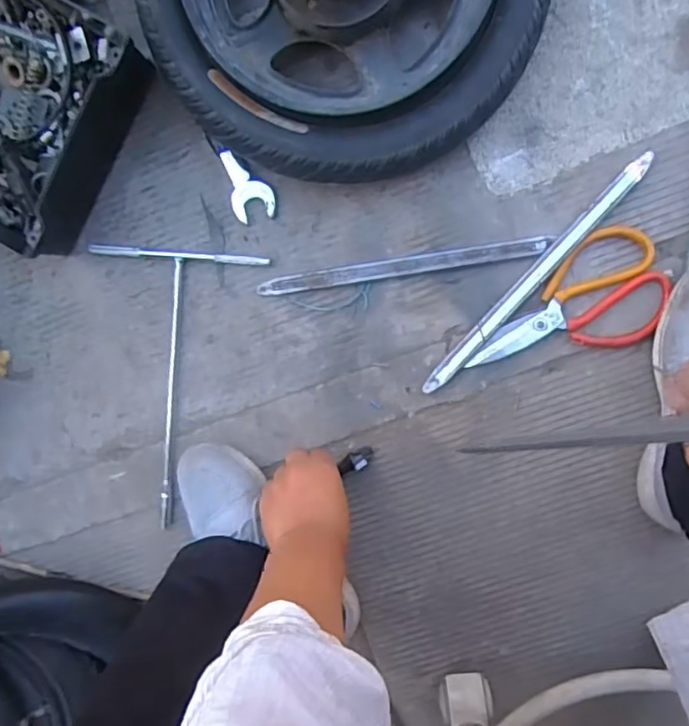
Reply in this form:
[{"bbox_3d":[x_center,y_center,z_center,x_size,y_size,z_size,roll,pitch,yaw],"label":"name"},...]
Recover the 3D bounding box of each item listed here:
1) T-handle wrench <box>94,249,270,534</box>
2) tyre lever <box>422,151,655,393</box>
[{"bbox_3d":[-0.178,0.027,0.608,0.179,0.011,0.280,5,97,4],"label":"T-handle wrench"},{"bbox_3d":[0.177,-0.082,0.561,0.023,0.014,0.287,42,98,-1],"label":"tyre lever"}]

